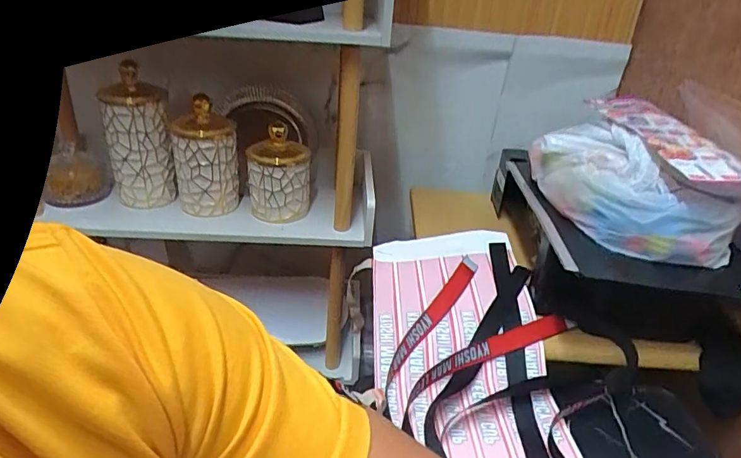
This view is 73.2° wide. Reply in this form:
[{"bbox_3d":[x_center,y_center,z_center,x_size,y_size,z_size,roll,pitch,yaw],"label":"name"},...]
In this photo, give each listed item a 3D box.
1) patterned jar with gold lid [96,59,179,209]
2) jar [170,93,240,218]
[{"bbox_3d":[-0.412,-0.165,0.890,0.104,0.229,0.094,-6,30,-19],"label":"patterned jar with gold lid"},{"bbox_3d":[-0.292,-0.123,0.886,0.104,0.177,0.091,-14,33,-31],"label":"jar"}]

